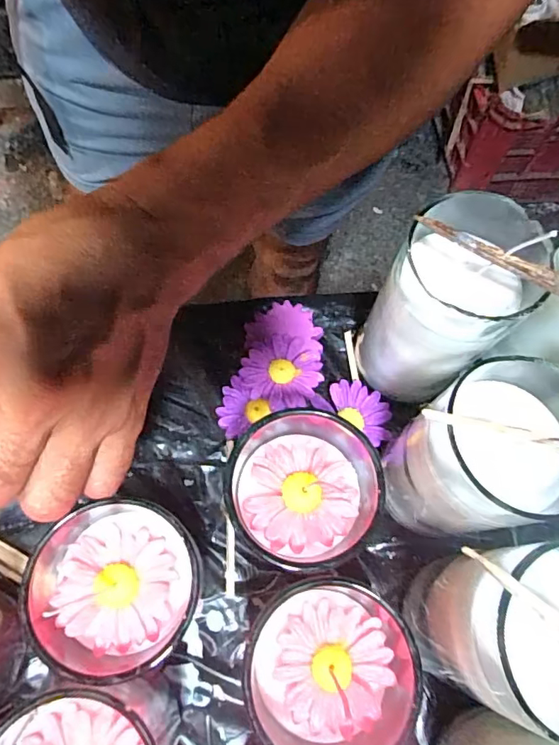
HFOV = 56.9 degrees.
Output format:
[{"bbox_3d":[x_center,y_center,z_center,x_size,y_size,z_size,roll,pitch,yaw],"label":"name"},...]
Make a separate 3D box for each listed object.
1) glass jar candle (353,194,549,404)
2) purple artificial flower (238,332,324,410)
[{"bbox_3d":[0.088,-0.033,0.279,0.062,0.125,0.063,1,69,-2],"label":"glass jar candle"},{"bbox_3d":[0.003,-0.001,0.327,0.047,0.010,0.048,29,71,8],"label":"purple artificial flower"}]

